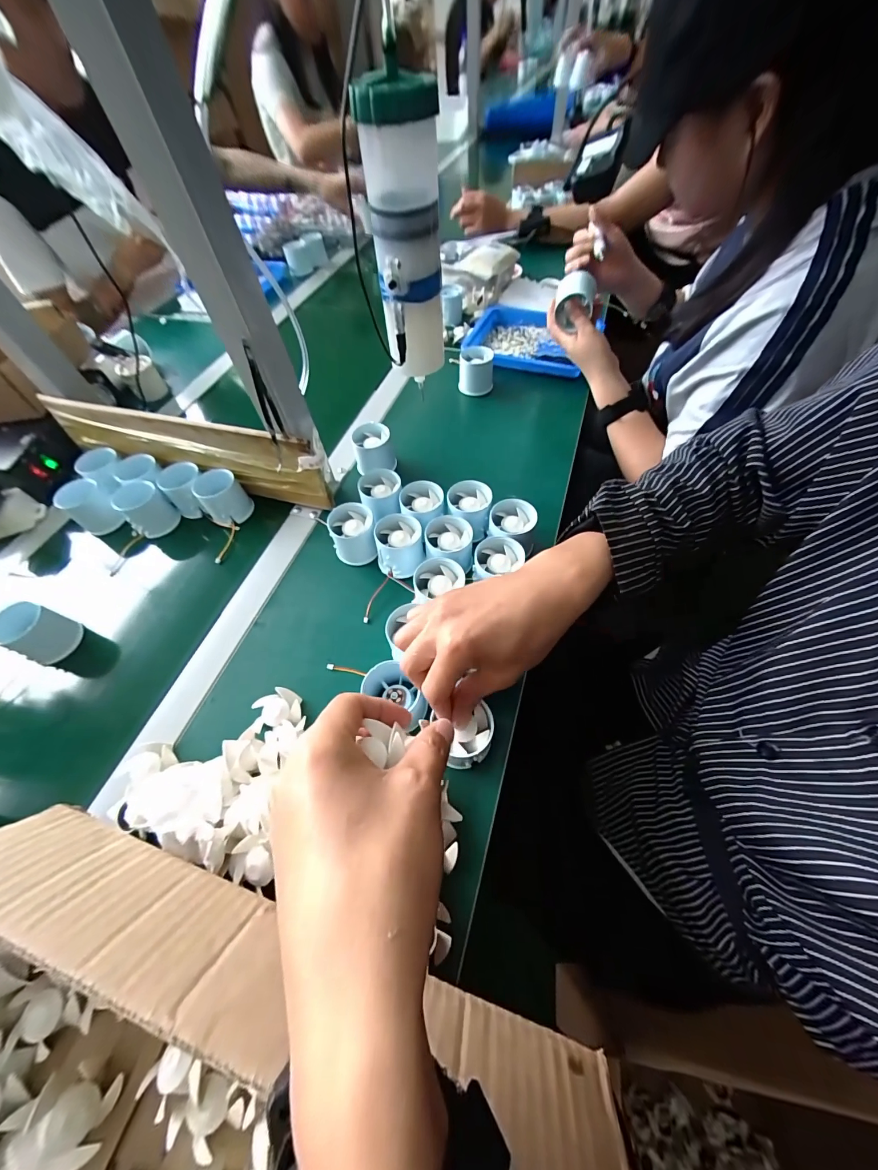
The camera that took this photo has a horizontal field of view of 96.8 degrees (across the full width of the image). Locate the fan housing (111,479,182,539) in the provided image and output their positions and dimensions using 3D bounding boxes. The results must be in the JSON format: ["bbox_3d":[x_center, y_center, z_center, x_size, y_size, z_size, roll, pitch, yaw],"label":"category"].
[{"bbox_3d":[-0.386,-0.100,0.515,0.055,0.052,0.055,34,66,23],"label":"fan housing"}]

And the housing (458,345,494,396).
[{"bbox_3d":[0.060,-0.338,0.623,0.053,0.057,0.055,5,58,8],"label":"housing"}]

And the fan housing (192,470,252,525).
[{"bbox_3d":[-0.279,-0.114,0.505,0.055,0.050,0.056,-35,62,-17],"label":"fan housing"}]

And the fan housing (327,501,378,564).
[{"bbox_3d":[-0.099,-0.059,0.455,0.050,0.048,0.051,-18,58,-7],"label":"fan housing"}]

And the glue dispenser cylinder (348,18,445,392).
[{"bbox_3d":[-0.025,-0.273,0.319,0.059,0.176,0.054,-5,57,2],"label":"glue dispenser cylinder"}]

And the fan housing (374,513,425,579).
[{"bbox_3d":[-0.043,-0.043,0.438,0.052,0.045,0.054,-7,57,0],"label":"fan housing"}]

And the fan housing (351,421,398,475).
[{"bbox_3d":[-0.089,-0.185,0.536,0.051,0.051,0.052,-7,57,0],"label":"fan housing"}]

